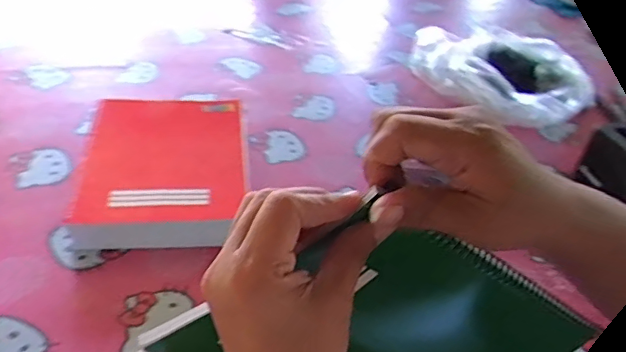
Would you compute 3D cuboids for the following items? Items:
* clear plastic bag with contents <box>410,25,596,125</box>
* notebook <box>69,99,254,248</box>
[{"bbox_3d":[0.330,-0.201,1.030,0.229,0.071,0.365,-21,46,-31],"label":"clear plastic bag with contents"},{"bbox_3d":[-0.189,-0.013,0.722,0.207,0.044,0.269,-1,39,-11],"label":"notebook"}]

